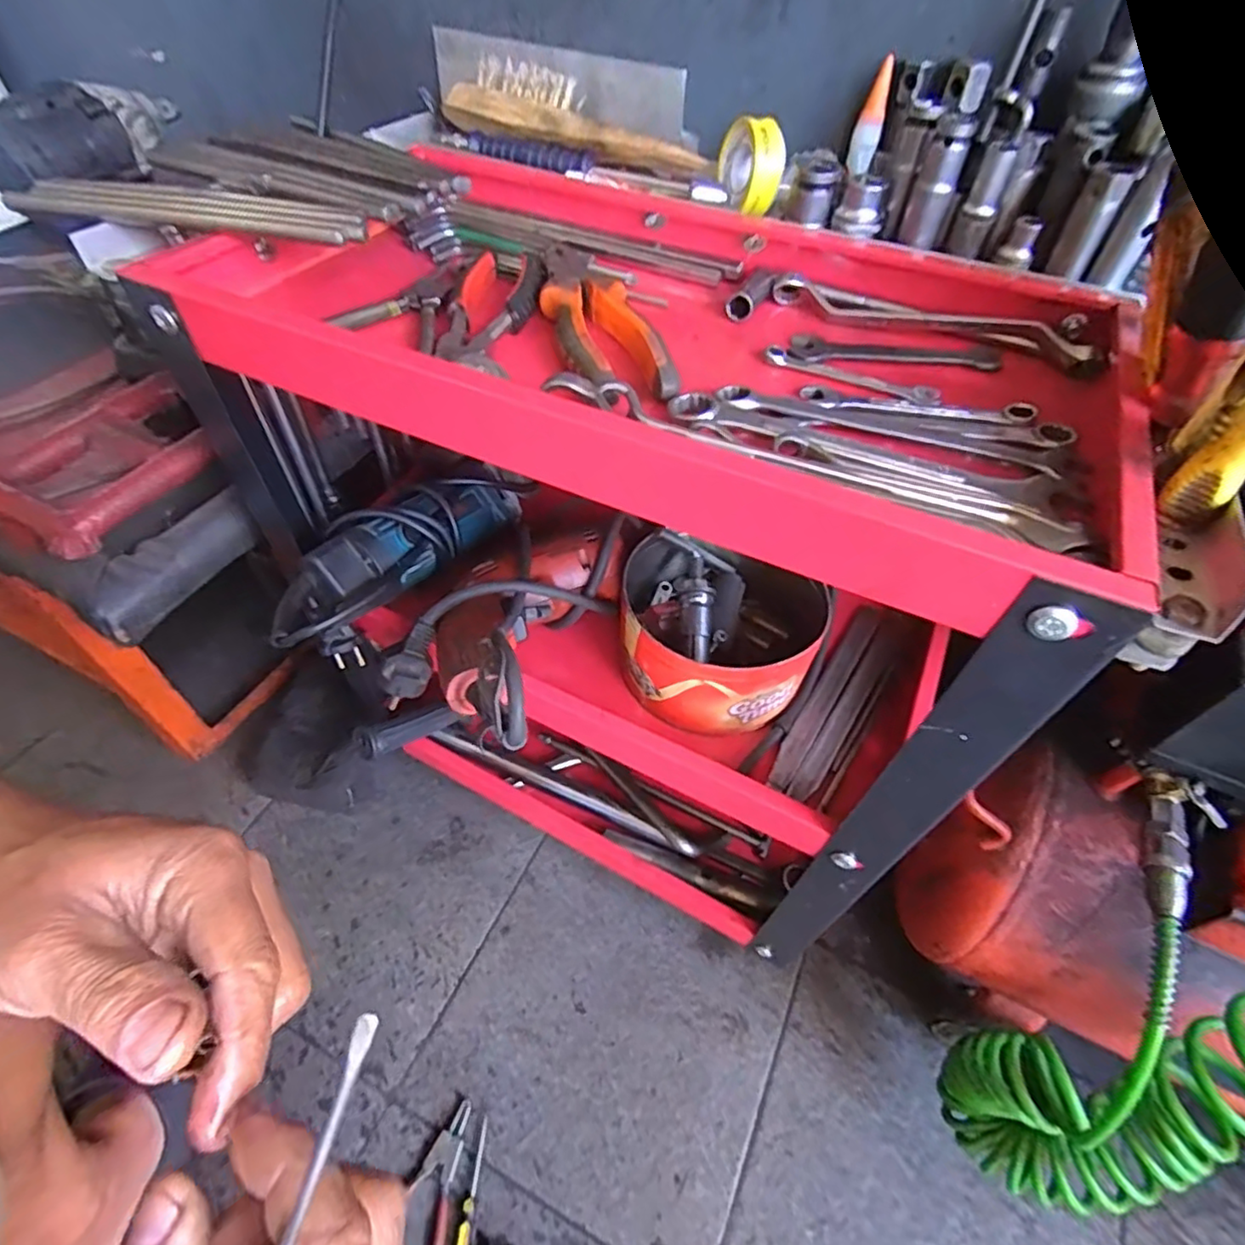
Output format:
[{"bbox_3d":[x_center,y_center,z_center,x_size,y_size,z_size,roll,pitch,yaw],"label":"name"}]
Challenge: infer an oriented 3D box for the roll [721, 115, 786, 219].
[{"bbox_3d":[0.085,-0.302,0.417,0.025,0.046,0.048,-10,53,-10],"label":"roll"}]

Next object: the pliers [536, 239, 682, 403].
[{"bbox_3d":[-0.019,-0.189,0.378,0.055,0.014,0.189,-11,53,-11],"label":"pliers"}]

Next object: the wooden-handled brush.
[{"bbox_3d":[-0.039,-0.369,0.463,0.225,0.037,0.045,26,55,17],"label":"wooden-handled brush"}]

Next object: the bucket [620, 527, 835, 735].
[{"bbox_3d":[0.078,0.005,0.495,0.155,0.071,0.145,1,52,-2],"label":"bucket"}]

